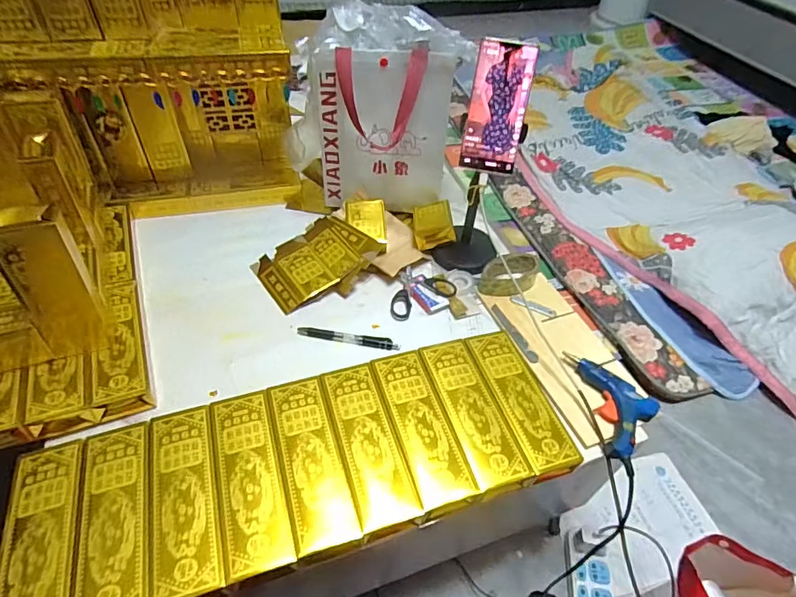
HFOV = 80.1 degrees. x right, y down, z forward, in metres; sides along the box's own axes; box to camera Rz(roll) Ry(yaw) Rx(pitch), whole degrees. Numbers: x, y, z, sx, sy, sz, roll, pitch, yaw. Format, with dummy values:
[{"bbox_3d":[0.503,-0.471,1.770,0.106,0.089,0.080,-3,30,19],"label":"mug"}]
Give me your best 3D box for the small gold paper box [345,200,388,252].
[{"bbox_3d":[-0.053,-0.125,0.792,0.066,0.017,0.112,-1,48,-5],"label":"small gold paper box"}]

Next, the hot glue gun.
[{"bbox_3d":[0.285,0.130,0.605,0.083,0.019,0.151,-4,48,-7],"label":"hot glue gun"}]

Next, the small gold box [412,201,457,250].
[{"bbox_3d":[0.061,-0.128,0.817,0.067,0.045,0.076,-2,48,-5],"label":"small gold box"}]

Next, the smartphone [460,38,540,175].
[{"bbox_3d":[0.129,-0.243,0.604,0.072,0.156,0.005,10,17,6],"label":"smartphone"}]

